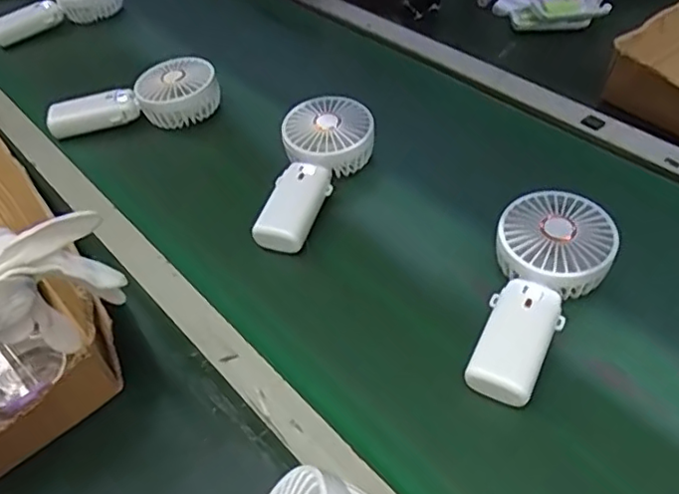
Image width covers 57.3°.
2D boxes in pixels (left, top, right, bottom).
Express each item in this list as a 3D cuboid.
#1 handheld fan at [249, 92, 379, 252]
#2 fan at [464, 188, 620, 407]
[{"bbox_3d":[-0.028,-0.069,0.591,0.086,0.048,0.186,15,60,17],"label":"handheld fan"},{"bbox_3d":[0.150,0.030,0.464,0.083,0.042,0.180,18,48,19],"label":"fan"}]

